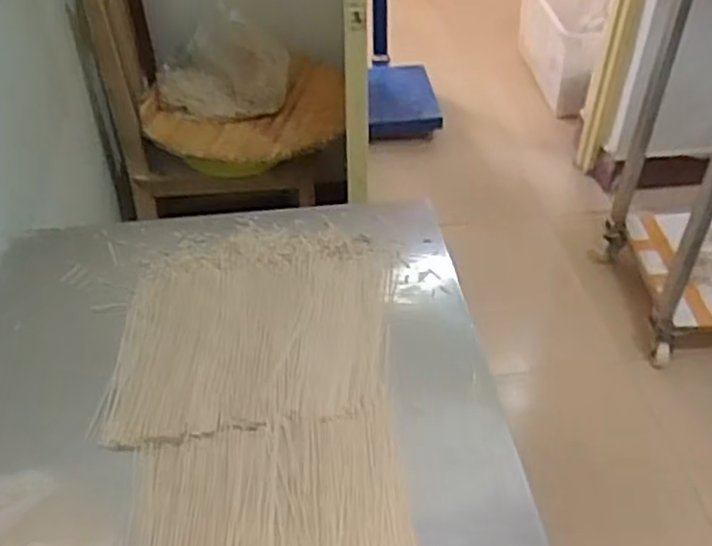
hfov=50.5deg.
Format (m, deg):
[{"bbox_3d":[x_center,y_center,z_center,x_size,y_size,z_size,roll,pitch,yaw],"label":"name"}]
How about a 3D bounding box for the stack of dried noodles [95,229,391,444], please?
[{"bbox_3d":[-0.119,0.051,0.899,0.297,0.028,0.332,-2,42,-3],"label":"stack of dried noodles"}]

